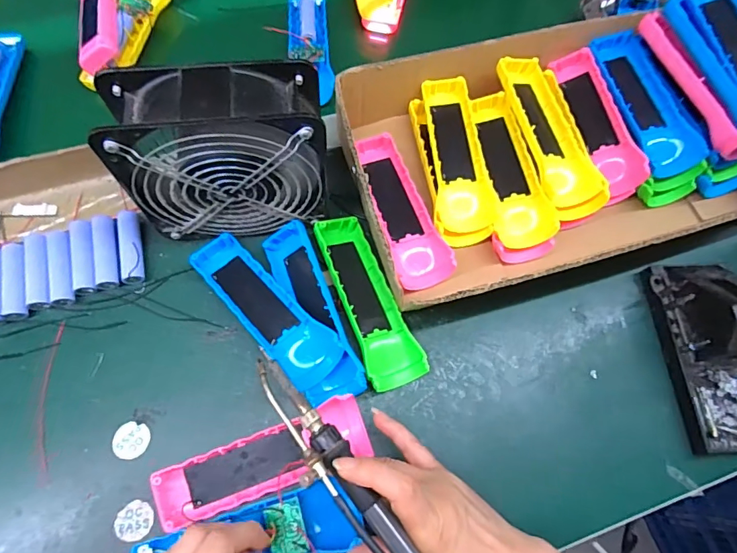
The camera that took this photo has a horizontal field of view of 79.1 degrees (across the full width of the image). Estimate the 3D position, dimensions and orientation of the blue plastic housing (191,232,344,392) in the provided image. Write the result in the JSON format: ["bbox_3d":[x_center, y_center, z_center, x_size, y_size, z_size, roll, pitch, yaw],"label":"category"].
[{"bbox_3d":[-0.088,0.025,0.374,0.044,0.033,0.156,-41,75,-16],"label":"blue plastic housing"}]

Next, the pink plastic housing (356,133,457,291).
[{"bbox_3d":[0.028,-0.063,0.407,0.041,0.027,0.158,-17,70,-8],"label":"pink plastic housing"}]

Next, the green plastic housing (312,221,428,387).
[{"bbox_3d":[-0.001,0.019,0.384,0.046,0.029,0.154,-19,70,-9],"label":"green plastic housing"}]

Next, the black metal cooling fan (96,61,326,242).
[{"bbox_3d":[-0.108,-0.089,0.351,0.146,0.145,0.060,-7,70,-5],"label":"black metal cooling fan"}]

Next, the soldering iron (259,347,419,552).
[{"bbox_3d":[-0.010,0.126,0.260,0.029,0.019,0.197,-37,71,-18],"label":"soldering iron"}]

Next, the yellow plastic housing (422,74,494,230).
[{"bbox_3d":[0.080,-0.114,0.404,0.048,0.018,0.154,-1,68,-2],"label":"yellow plastic housing"}]

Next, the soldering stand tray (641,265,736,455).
[{"bbox_3d":[0.296,0.058,0.360,0.076,0.072,0.157,-1,69,-3],"label":"soldering stand tray"}]

